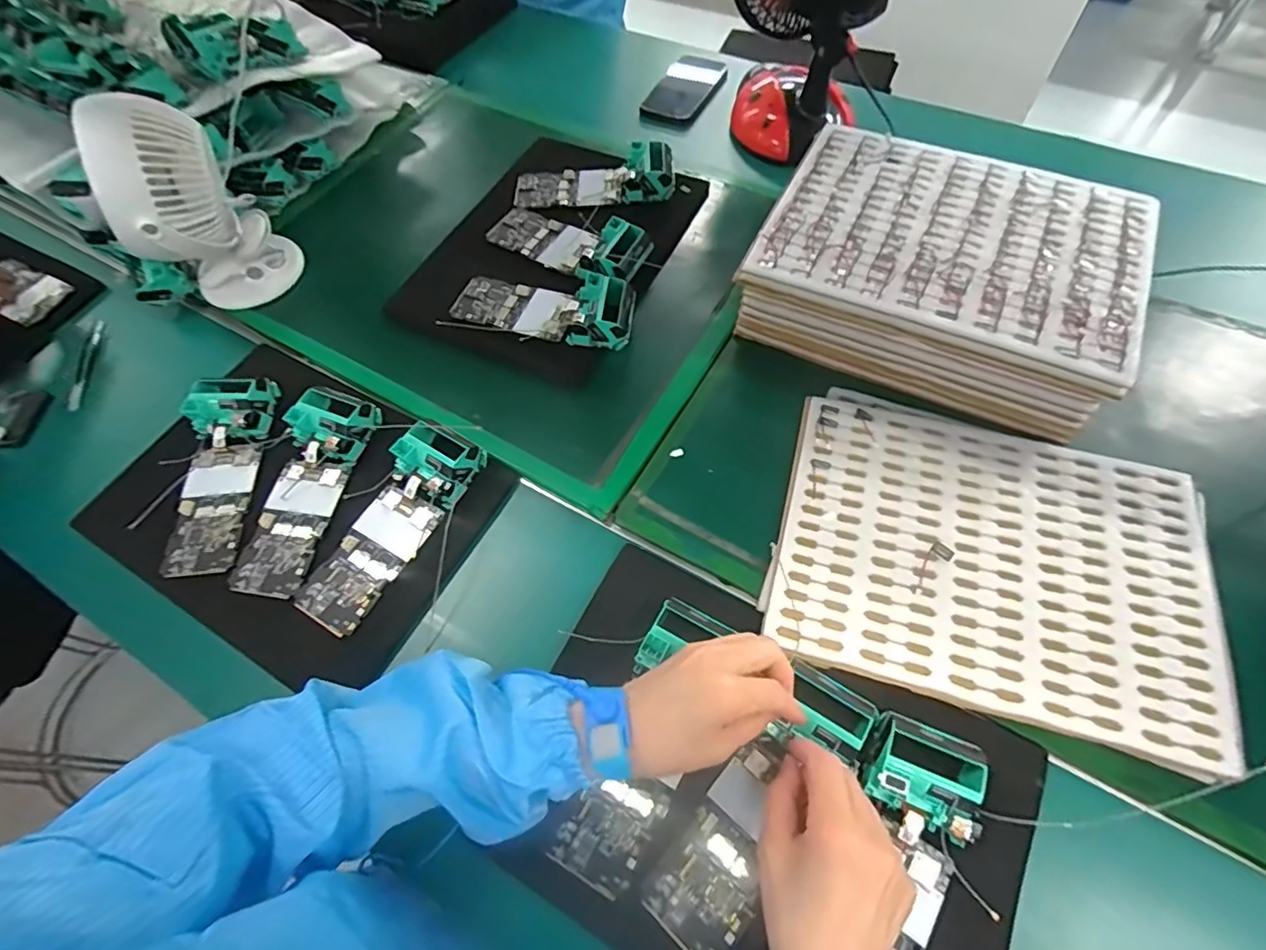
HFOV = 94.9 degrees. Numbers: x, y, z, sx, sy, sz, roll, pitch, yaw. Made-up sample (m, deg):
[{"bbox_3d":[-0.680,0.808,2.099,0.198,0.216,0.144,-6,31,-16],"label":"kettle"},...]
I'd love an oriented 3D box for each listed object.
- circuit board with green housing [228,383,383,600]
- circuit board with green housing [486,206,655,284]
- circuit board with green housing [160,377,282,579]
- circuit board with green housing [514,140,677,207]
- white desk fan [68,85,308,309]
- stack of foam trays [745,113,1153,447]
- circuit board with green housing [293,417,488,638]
[{"bbox_3d":[-0.307,0.006,0.537,0.075,0.032,0.206,12,63,8],"label":"circuit board with green housing"},{"bbox_3d":[-0.070,-0.268,0.657,0.179,0.036,0.074,28,66,15],"label":"circuit board with green housing"},{"bbox_3d":[-0.392,-0.009,0.551,0.069,0.035,0.201,-5,62,-1],"label":"circuit board with green housing"},{"bbox_3d":[-0.047,-0.363,0.707,0.195,0.044,0.060,-1,62,1],"label":"circuit board with green housing"},{"bbox_3d":[-0.449,-0.263,0.599,0.130,0.228,0.104,-37,67,-17],"label":"white desk fan"},{"bbox_3d":[0.297,-0.202,0.564,0.316,0.087,0.238,26,67,15],"label":"stack of foam trays"},{"bbox_3d":[-0.216,0.040,0.515,0.073,0.033,0.197,24,65,13],"label":"circuit board with green housing"}]

